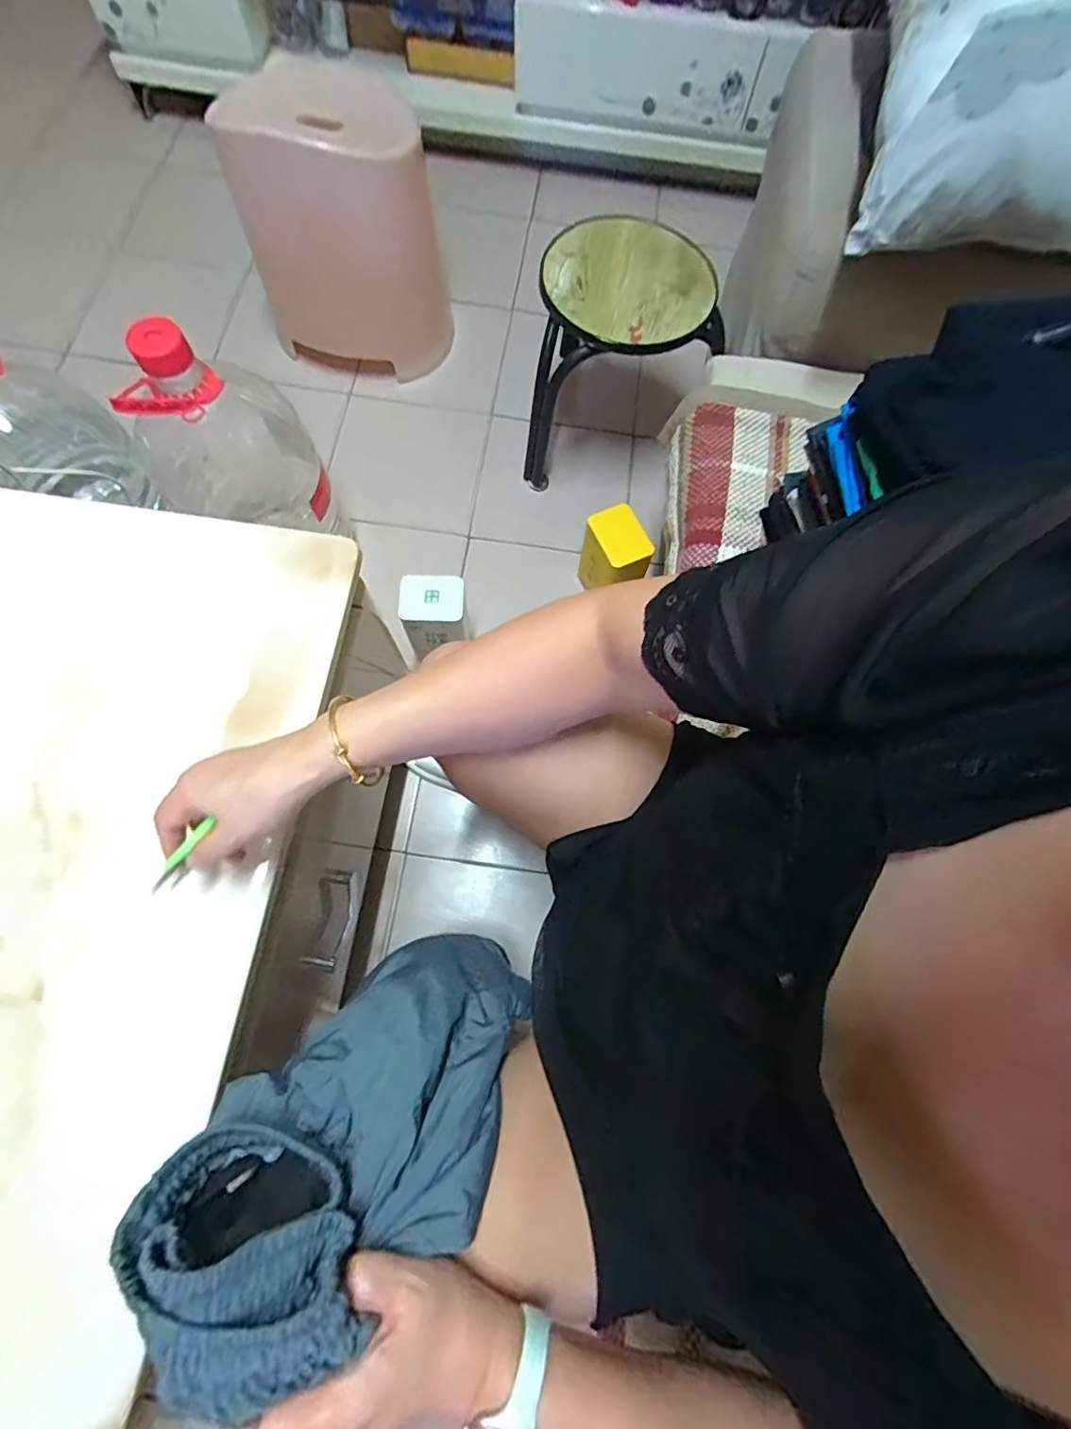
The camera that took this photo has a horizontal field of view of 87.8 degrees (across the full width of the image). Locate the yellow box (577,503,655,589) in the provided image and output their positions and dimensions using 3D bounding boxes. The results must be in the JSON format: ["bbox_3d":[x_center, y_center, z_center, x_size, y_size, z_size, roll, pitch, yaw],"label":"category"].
[{"bbox_3d":[0.136,-0.258,0.970,0.087,0.178,0.116,-24,76,-9],"label":"yellow box"}]

